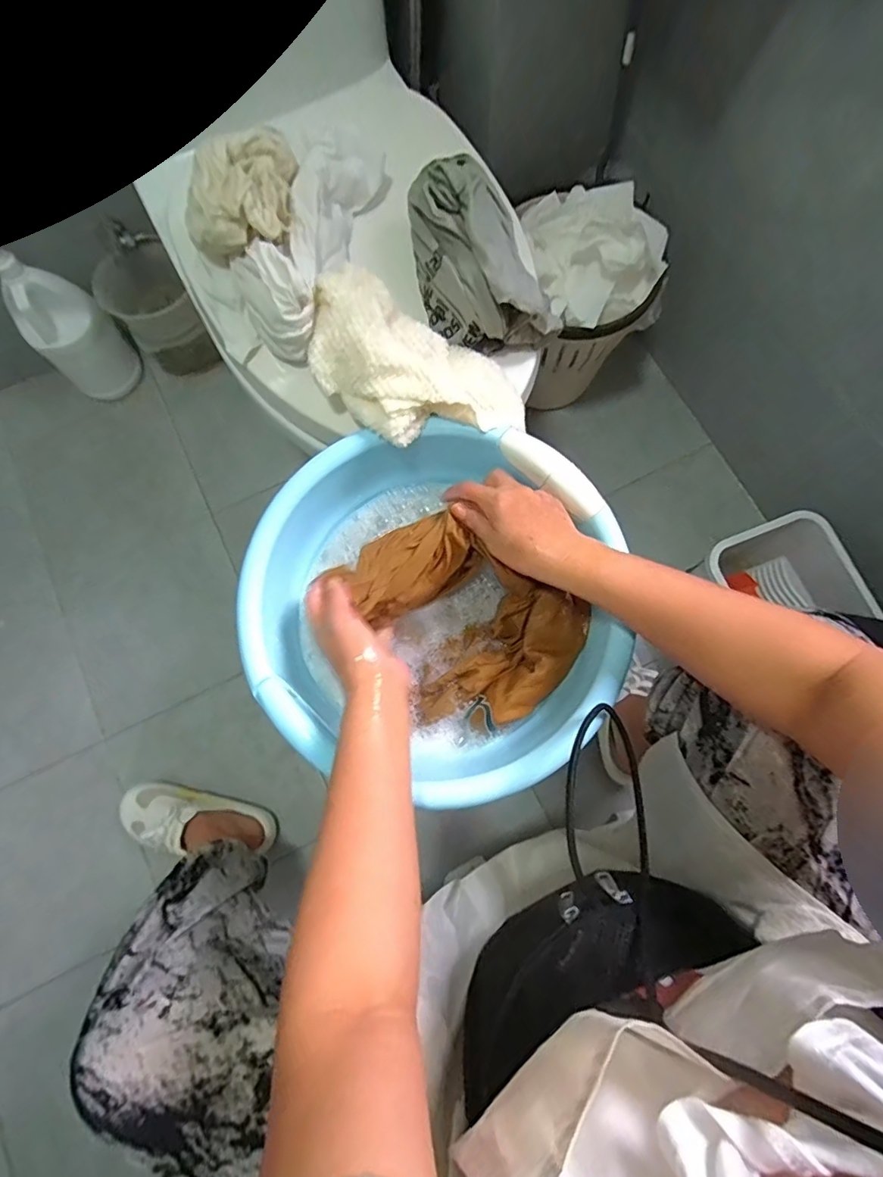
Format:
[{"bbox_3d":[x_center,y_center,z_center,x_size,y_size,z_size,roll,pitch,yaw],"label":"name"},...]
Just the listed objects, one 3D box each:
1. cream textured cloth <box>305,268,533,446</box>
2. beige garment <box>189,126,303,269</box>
[{"bbox_3d":[-0.030,-0.200,0.474,0.210,0.068,0.128,26,79,5],"label":"cream textured cloth"},{"bbox_3d":[-0.189,-0.366,0.479,0.093,0.061,0.104,6,78,1],"label":"beige garment"}]

